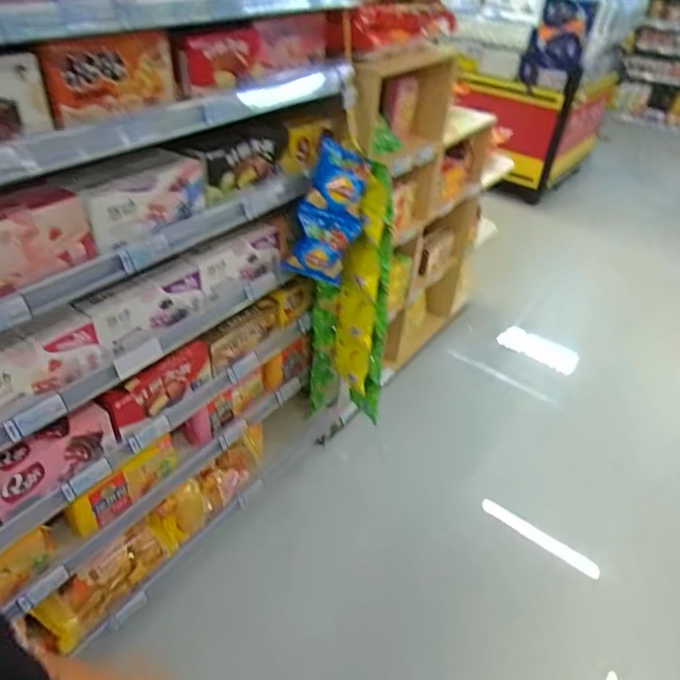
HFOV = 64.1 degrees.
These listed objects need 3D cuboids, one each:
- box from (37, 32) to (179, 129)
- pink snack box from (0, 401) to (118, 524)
[{"bbox_3d":[-0.330,-0.391,0.807,0.049,0.111,0.213,22,44,21],"label":"box"},{"bbox_3d":[-0.530,0.219,1.002,0.054,0.119,0.231,30,47,28],"label":"pink snack box"}]

